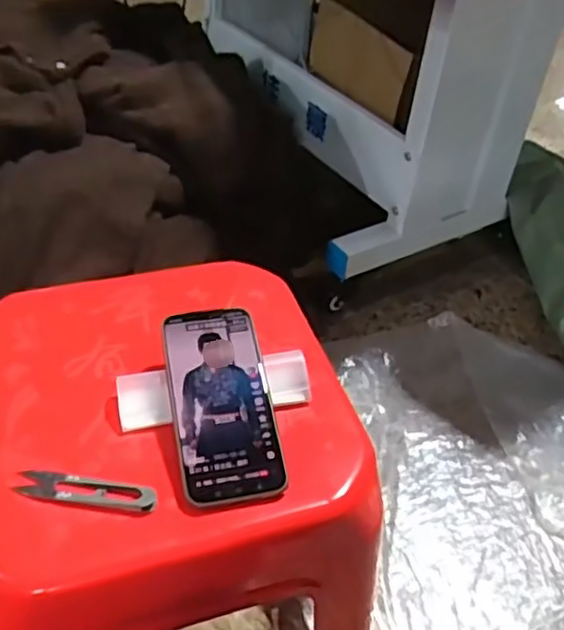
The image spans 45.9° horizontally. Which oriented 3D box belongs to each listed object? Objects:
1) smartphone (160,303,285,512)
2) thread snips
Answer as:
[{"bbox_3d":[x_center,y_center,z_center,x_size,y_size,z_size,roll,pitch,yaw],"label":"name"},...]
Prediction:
[{"bbox_3d":[-0.046,0.064,0.508,0.073,0.008,0.159,-6,58,-15],"label":"smartphone"},{"bbox_3d":[-0.137,0.123,0.467,0.098,0.010,0.025,8,42,2],"label":"thread snips"}]

